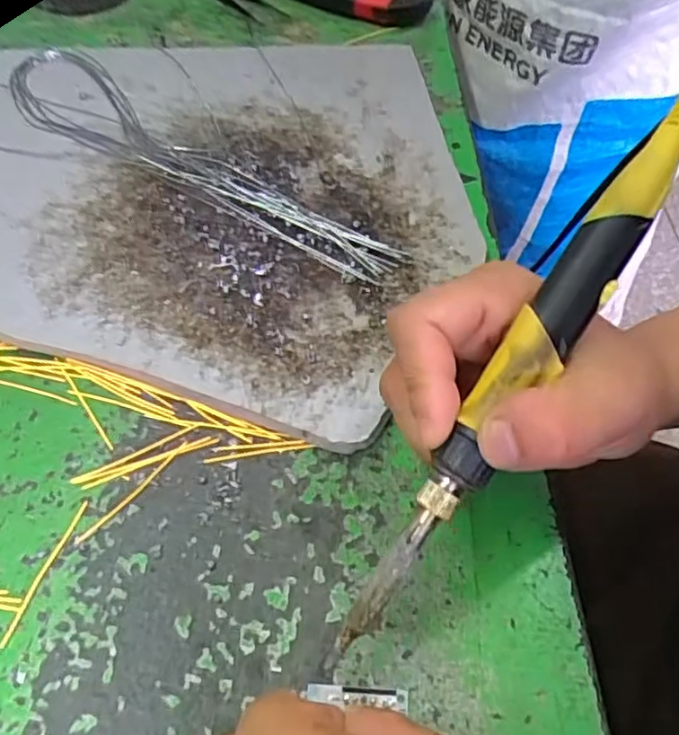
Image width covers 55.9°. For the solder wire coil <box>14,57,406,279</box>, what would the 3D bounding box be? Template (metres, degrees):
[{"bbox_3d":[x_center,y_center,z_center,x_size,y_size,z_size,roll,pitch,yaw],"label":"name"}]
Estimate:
[{"bbox_3d":[-0.084,-0.111,0.332,0.263,0.006,0.054,36,60,18],"label":"solder wire coil"}]

